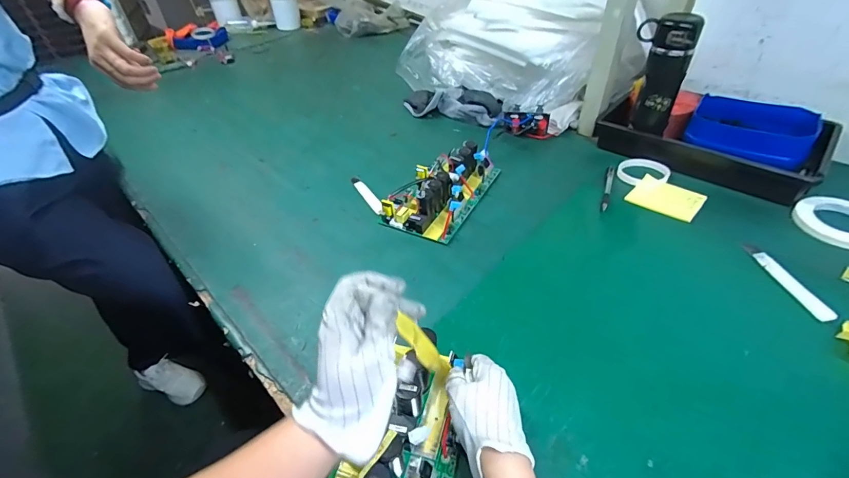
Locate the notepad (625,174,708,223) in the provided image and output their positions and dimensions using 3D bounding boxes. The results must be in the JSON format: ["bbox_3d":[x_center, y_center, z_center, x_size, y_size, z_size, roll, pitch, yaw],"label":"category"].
[{"bbox_3d":[0.424,-0.073,0.704,0.107,0.005,0.093,30,52,32],"label":"notepad"}]

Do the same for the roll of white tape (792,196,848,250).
[{"bbox_3d":[0.651,-0.027,0.628,0.116,0.014,0.116,-2,42,2],"label":"roll of white tape"}]

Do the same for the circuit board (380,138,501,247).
[{"bbox_3d":[0.034,-0.104,0.736,0.138,0.057,0.238,18,47,23],"label":"circuit board"}]

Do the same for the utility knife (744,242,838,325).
[{"bbox_3d":[0.494,0.055,0.550,0.020,0.010,0.140,-8,42,-5],"label":"utility knife"}]

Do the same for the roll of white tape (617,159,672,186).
[{"bbox_3d":[0.415,-0.127,0.762,0.088,0.010,0.084,-2,42,2],"label":"roll of white tape"}]

